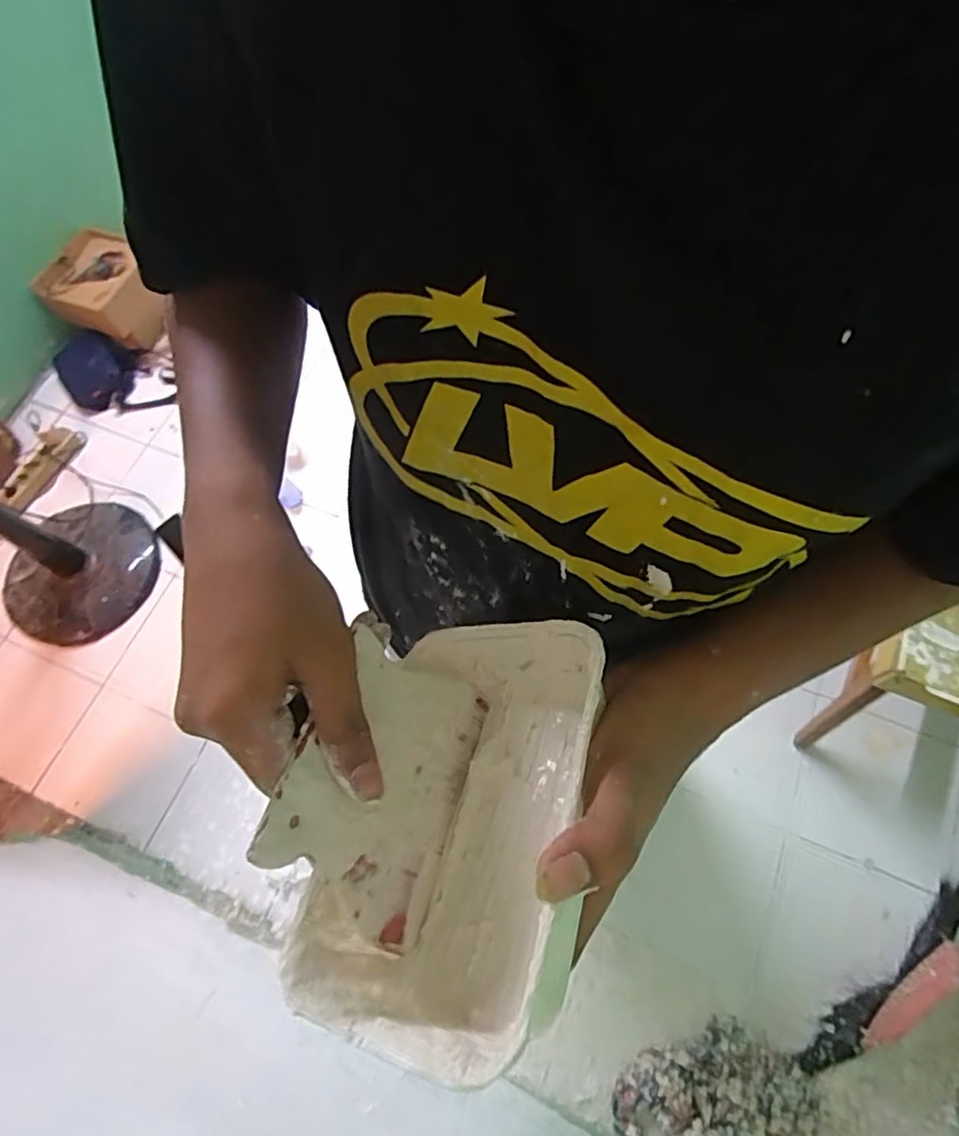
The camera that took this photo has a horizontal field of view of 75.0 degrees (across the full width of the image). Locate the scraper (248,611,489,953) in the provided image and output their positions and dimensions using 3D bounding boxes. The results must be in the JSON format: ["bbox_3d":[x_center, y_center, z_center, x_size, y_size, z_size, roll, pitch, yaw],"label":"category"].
[{"bbox_3d":[-0.042,0.094,0.285,0.009,0.095,0.119,-12,44,40],"label":"scraper"}]

